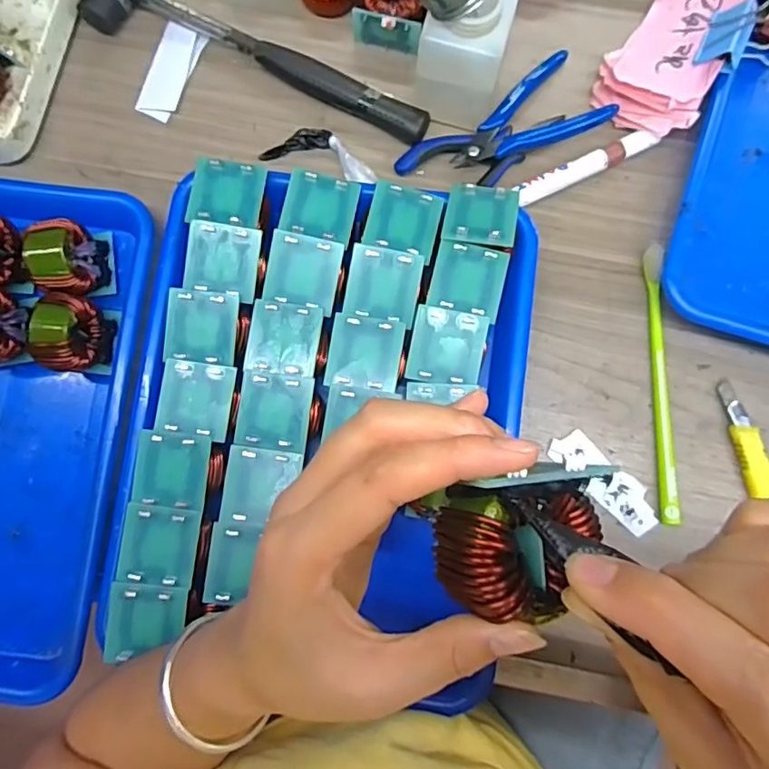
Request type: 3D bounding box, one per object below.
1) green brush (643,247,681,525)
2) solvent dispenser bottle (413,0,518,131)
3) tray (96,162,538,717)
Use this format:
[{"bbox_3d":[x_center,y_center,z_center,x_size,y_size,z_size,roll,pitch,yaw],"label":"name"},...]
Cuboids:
[{"bbox_3d":[0.187,-0.001,0.392,0.010,0.017,0.186,-1,85,-3],"label":"green brush"},{"bbox_3d":[0.035,-0.223,0.363,0.088,0.089,0.067,12,85,2],"label":"solvent dispenser bottle"},{"bbox_3d":[-0.035,0.022,0.372,0.245,0.044,0.314,4,84,1],"label":"tray"}]

